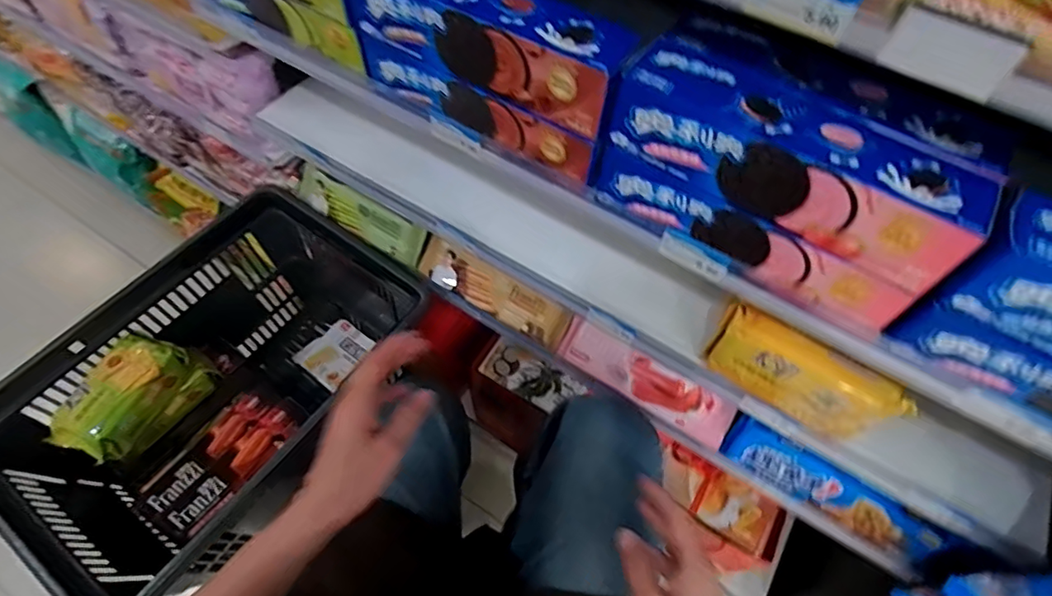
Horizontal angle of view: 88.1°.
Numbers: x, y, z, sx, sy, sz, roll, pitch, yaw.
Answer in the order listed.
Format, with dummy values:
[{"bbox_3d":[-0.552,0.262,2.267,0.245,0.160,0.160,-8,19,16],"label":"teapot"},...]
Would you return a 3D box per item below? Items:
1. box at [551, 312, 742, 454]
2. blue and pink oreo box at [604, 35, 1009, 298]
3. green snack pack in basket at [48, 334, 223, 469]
[{"bbox_3d":[0.139,0.094,0.640,0.204,0.055,0.038,32,27,15],"label":"box"},{"bbox_3d":[0.158,-0.085,0.331,0.207,0.055,0.057,32,63,15],"label":"blue and pink oreo box"},{"bbox_3d":[-0.484,0.124,0.683,0.102,0.096,0.166,22,61,10],"label":"green snack pack in basket"}]

